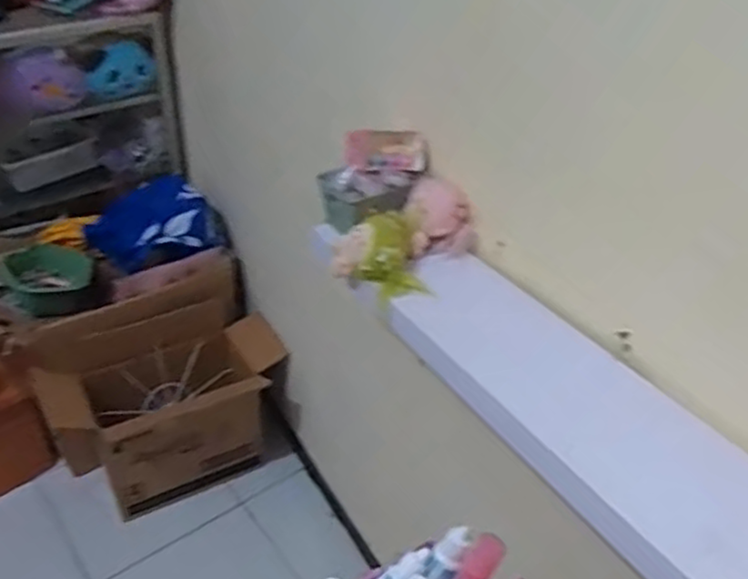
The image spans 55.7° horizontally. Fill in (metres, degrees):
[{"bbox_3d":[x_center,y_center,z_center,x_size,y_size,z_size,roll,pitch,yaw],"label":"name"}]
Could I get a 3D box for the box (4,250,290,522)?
[{"bbox_3d":[-0.501,0.253,1.715,0.557,0.445,0.268,-15,40,-23],"label":"box"}]

